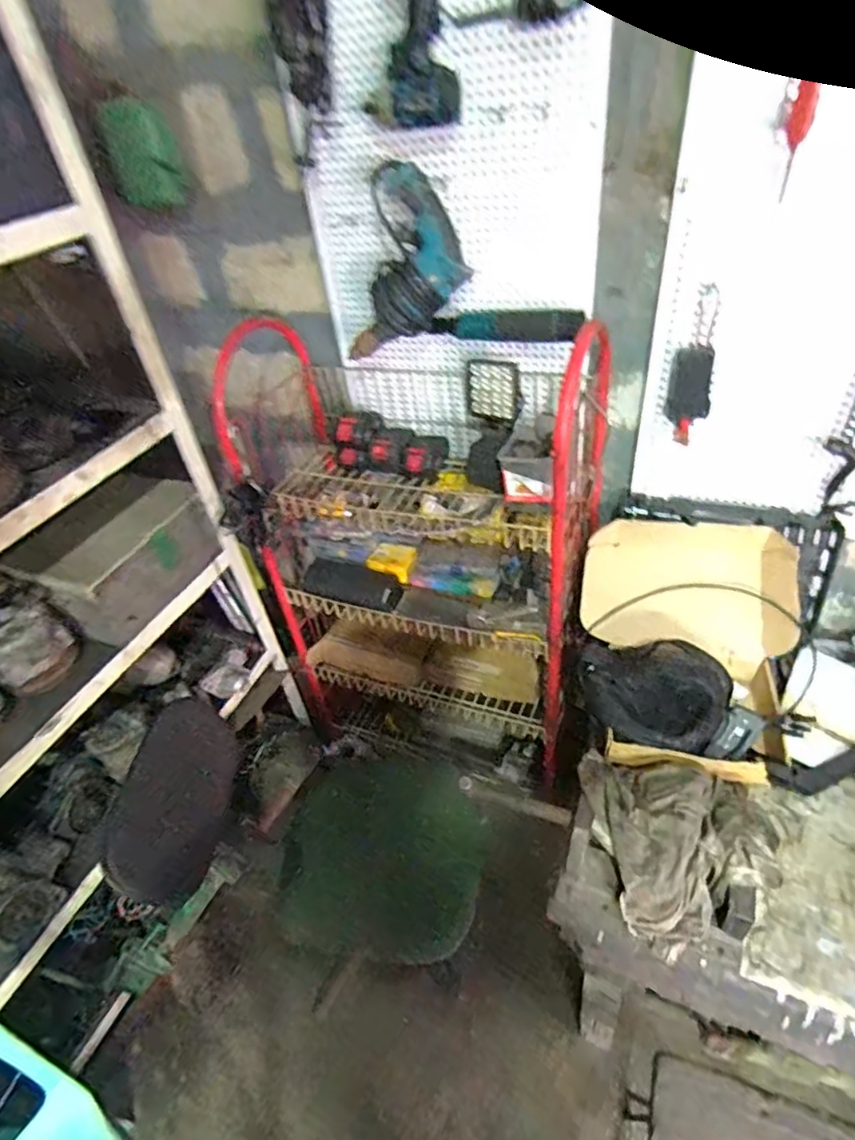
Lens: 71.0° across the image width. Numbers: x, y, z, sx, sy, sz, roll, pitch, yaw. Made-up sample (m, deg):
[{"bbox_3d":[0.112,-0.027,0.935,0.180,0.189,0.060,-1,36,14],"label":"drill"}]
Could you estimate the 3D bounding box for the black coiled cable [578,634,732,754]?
[{"bbox_3d":[0.378,0.204,1.014,0.239,0.076,0.174,8,77,23],"label":"black coiled cable"}]

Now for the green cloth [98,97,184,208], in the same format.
[{"bbox_3d":[-0.499,-0.724,1.055,0.110,0.173,0.028,-22,70,-19],"label":"green cloth"}]

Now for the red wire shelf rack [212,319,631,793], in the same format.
[{"bbox_3d":[-0.008,0.009,1.350,0.685,0.945,0.356,12,45,22],"label":"red wire shelf rack"}]

